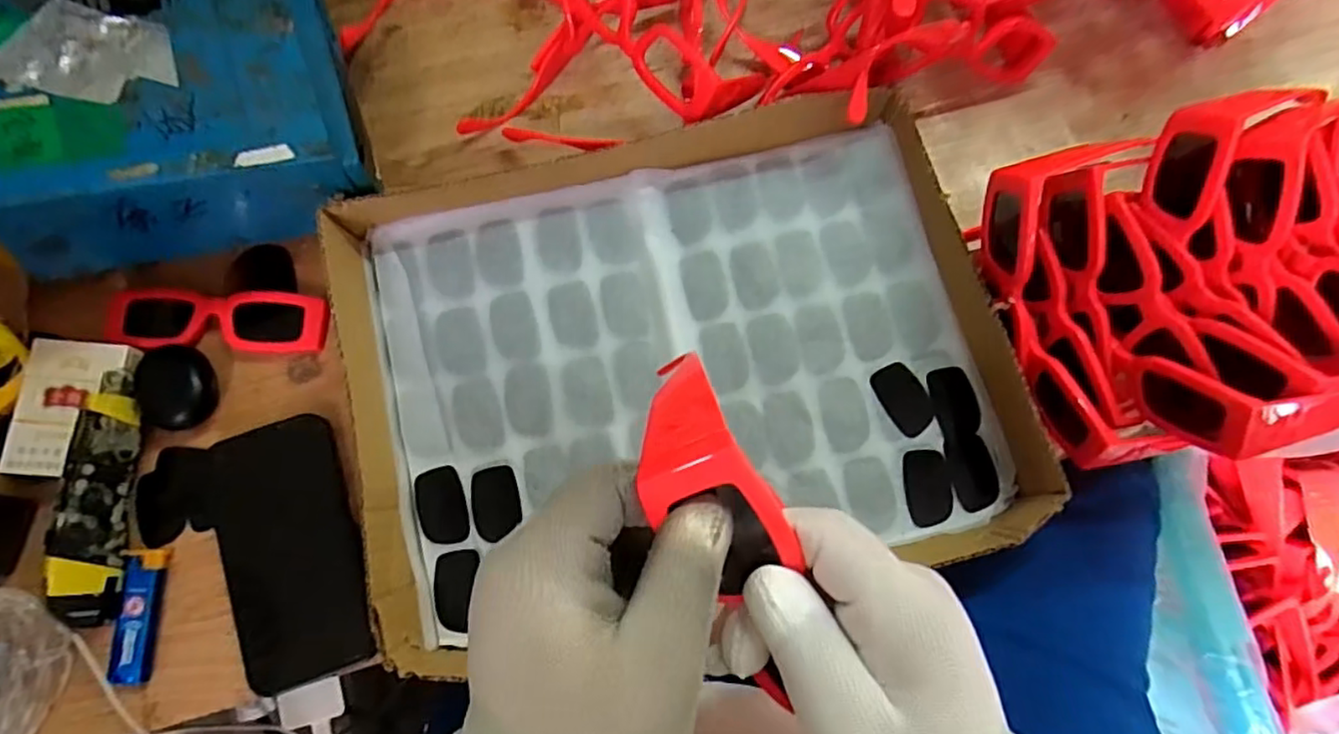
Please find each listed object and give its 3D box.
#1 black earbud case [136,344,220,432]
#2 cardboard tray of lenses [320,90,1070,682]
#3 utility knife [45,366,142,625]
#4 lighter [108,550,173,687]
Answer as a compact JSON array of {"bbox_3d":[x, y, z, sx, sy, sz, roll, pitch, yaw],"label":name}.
[{"bbox_3d":[-0.335,0.013,0.441,0.043,0.020,0.056,-13,79,-4],"label":"black earbud case"},{"bbox_3d":[0.007,-0.009,0.430,0.414,0.056,0.313,-11,78,-4],"label":"cardboard tray of lenses"},{"bbox_3d":[-0.366,0.081,0.412,0.019,0.038,0.156,-9,76,28],"label":"utility knife"},{"bbox_3d":[-0.338,0.158,0.411,0.025,0.011,0.081,1,78,-1],"label":"lighter"}]

